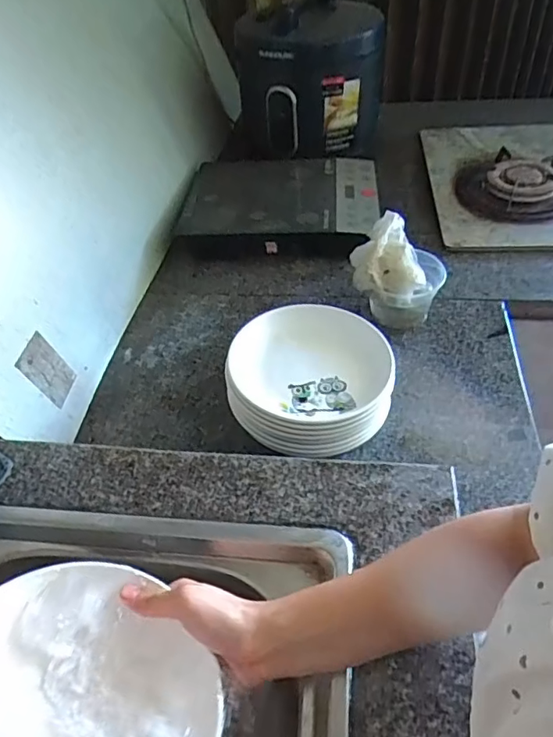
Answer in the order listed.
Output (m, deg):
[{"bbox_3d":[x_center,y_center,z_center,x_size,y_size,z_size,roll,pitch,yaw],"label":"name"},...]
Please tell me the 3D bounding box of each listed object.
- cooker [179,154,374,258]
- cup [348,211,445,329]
[{"bbox_3d":[0.007,-0.327,1.027,0.368,0.069,0.314,3,48,8],"label":"cooker"},{"bbox_3d":[0.178,-0.140,0.792,0.129,0.133,0.103,14,50,18],"label":"cup"}]

